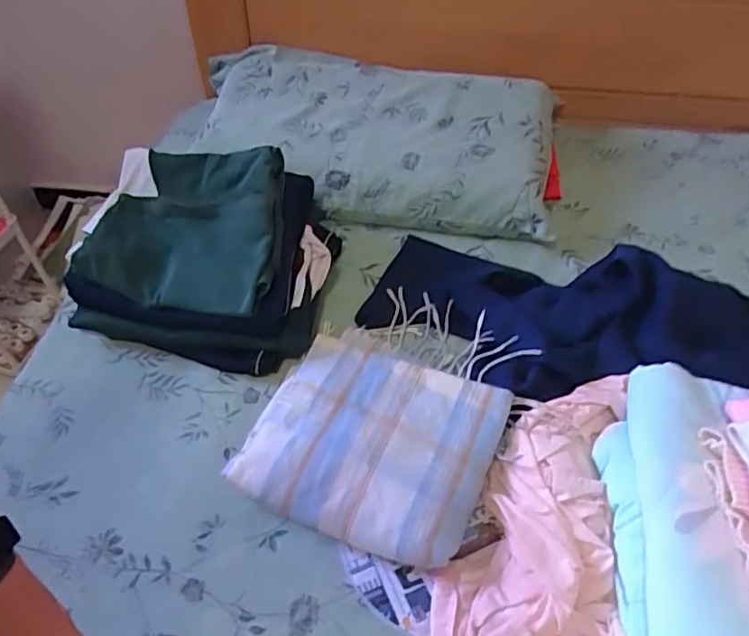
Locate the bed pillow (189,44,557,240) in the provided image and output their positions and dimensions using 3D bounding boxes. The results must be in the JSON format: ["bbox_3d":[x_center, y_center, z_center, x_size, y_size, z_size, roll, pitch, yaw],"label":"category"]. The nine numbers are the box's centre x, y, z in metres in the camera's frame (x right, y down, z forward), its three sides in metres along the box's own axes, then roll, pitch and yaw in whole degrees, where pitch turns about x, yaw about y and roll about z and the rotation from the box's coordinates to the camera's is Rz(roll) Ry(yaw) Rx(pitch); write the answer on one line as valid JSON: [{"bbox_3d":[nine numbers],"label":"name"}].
[{"bbox_3d":[-0.023,-0.303,0.987,0.623,0.133,0.274,11,50,10],"label":"bed pillow"}]

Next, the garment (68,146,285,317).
[{"bbox_3d":[-0.245,-0.128,0.786,0.258,0.092,0.216,9,52,9],"label":"garment"}]

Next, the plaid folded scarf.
[{"bbox_3d":[0.016,0.107,0.727,0.275,0.054,0.334,18,52,16],"label":"plaid folded scarf"}]

